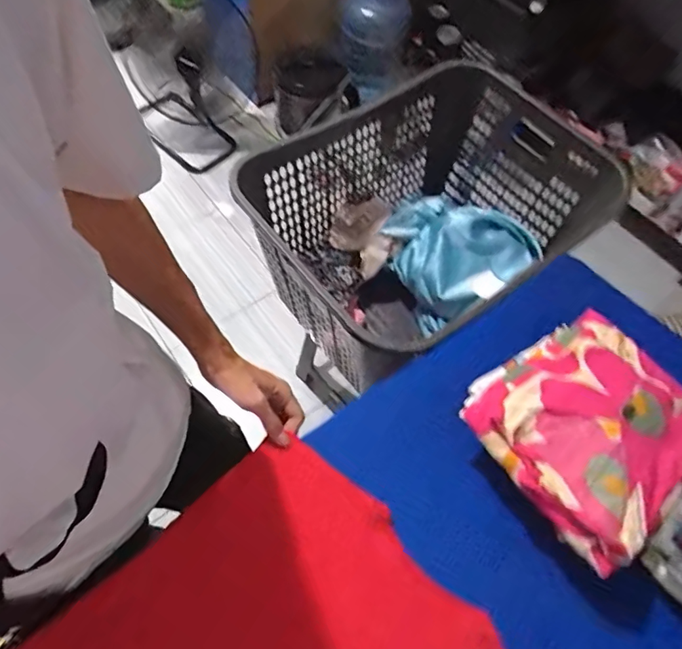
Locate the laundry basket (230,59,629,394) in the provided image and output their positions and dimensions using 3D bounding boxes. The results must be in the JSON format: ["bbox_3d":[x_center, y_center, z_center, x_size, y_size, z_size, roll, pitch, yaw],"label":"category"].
[{"bbox_3d":[0.138,-0.176,0.928,0.595,0.347,0.404,-38,70,-22],"label":"laundry basket"}]

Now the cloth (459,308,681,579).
[{"bbox_3d":[0.275,0.110,0.544,0.227,0.064,0.216,-30,67,-19],"label":"cloth"}]

